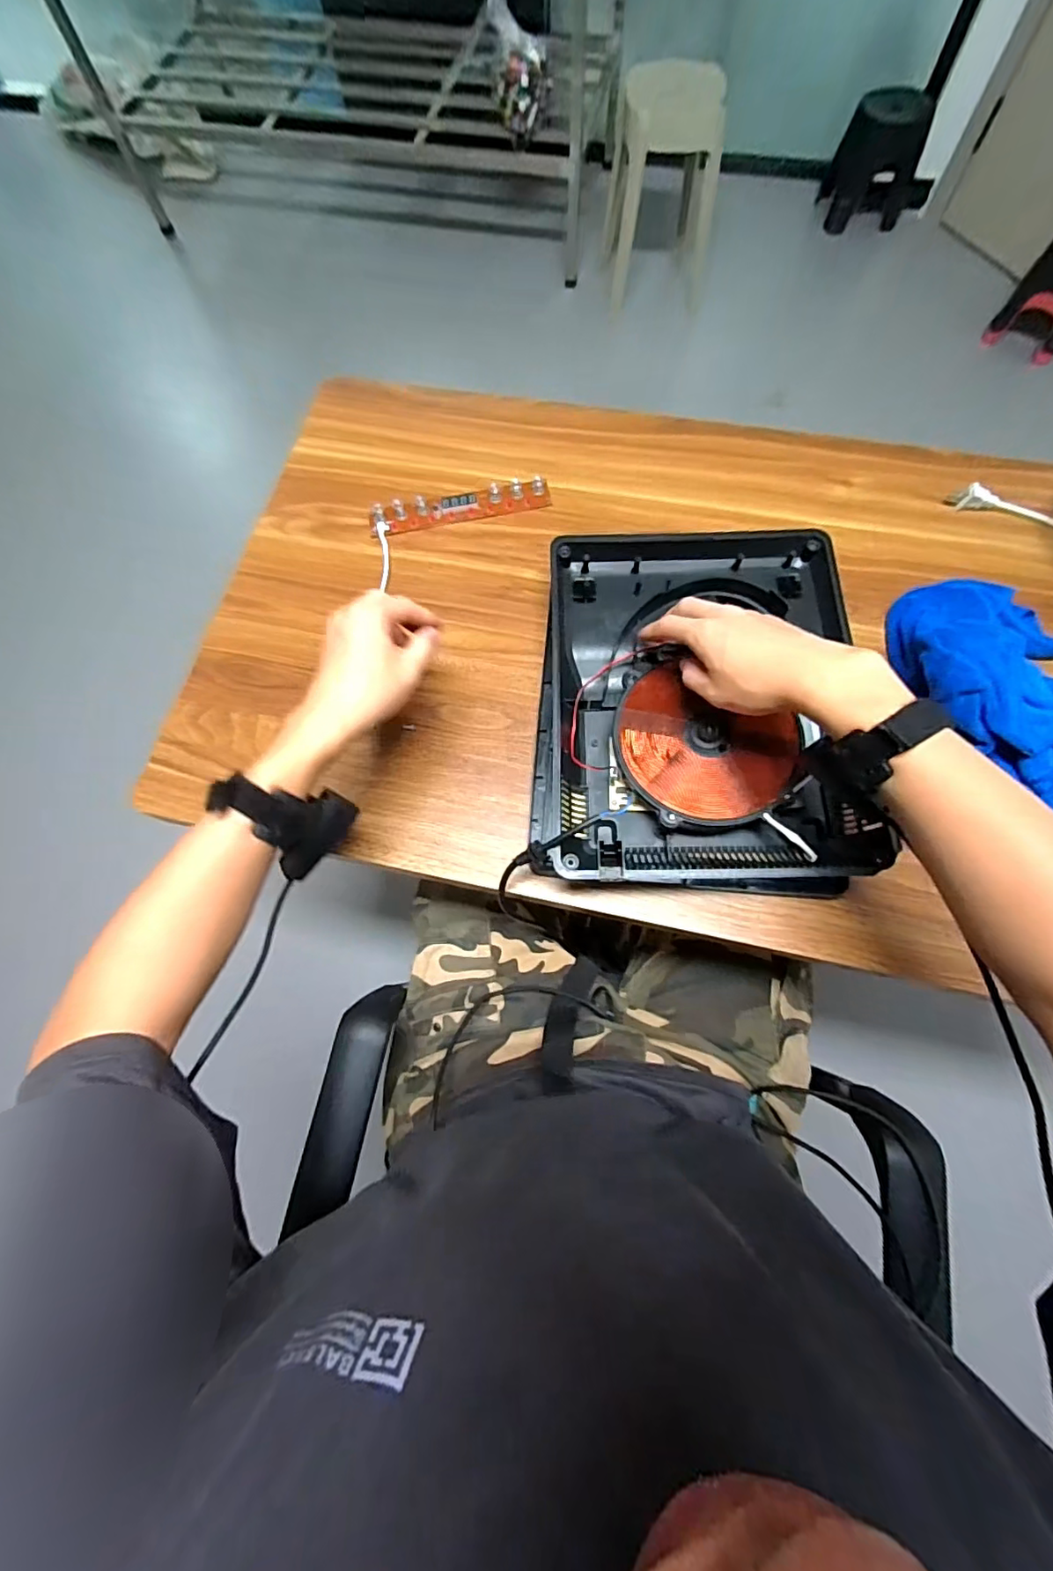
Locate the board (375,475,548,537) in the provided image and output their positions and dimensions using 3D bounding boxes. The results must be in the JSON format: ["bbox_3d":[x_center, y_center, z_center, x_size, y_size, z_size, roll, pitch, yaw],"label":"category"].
[{"bbox_3d":[-0.074,-0.313,0.632,0.202,0.013,0.037,-11,71,-2],"label":"board"}]

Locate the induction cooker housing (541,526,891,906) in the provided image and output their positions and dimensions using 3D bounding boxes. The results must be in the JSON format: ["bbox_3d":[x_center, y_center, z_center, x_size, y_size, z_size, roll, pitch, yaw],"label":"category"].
[{"bbox_3d":[0.154,-0.085,0.521,0.278,0.059,0.351,1,71,2],"label":"induction cooker housing"}]

